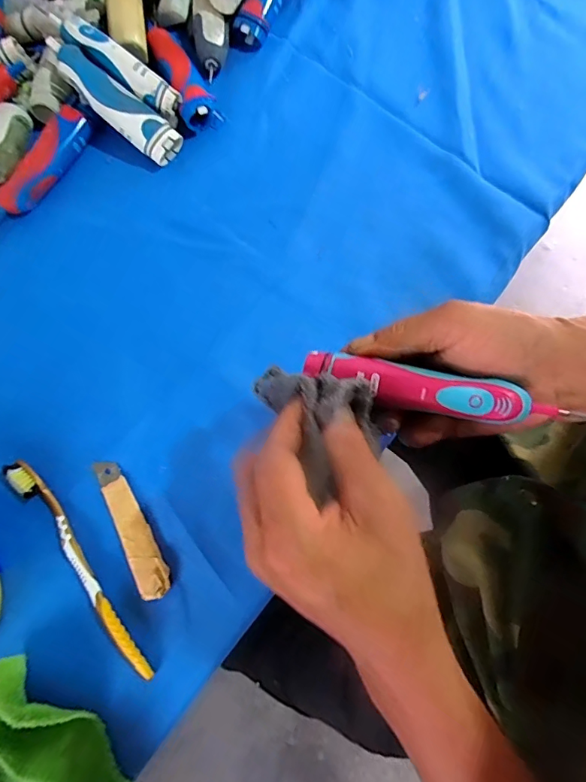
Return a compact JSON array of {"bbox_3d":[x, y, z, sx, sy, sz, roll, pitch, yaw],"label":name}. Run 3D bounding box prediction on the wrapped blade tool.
[{"bbox_3d":[-0.121,0.100,0.341,0.024,0.008,0.108,-27,76,-5],"label":"wrapped blade tool"}]

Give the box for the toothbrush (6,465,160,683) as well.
[{"bbox_3d":[-0.156,0.125,0.332,0.016,0.013,0.183,-38,77,-8],"label":"toothbrush"}]

